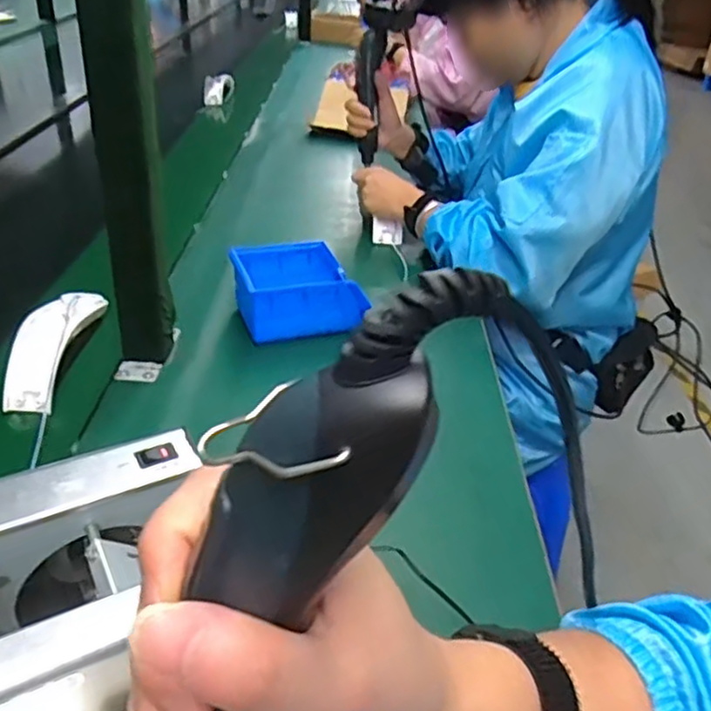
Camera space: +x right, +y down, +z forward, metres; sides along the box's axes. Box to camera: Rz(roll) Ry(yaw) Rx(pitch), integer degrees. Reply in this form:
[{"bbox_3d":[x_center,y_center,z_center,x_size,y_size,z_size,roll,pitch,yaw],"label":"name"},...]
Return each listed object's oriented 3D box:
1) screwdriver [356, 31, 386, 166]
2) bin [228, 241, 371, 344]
[{"bbox_3d":[0.022,-0.397,1.043,0.040,0.187,0.052,0,33,-8],"label":"screwdriver"},{"bbox_3d":[-0.069,-0.074,0.769,0.141,0.070,0.110,-7,34,-19],"label":"bin"}]

